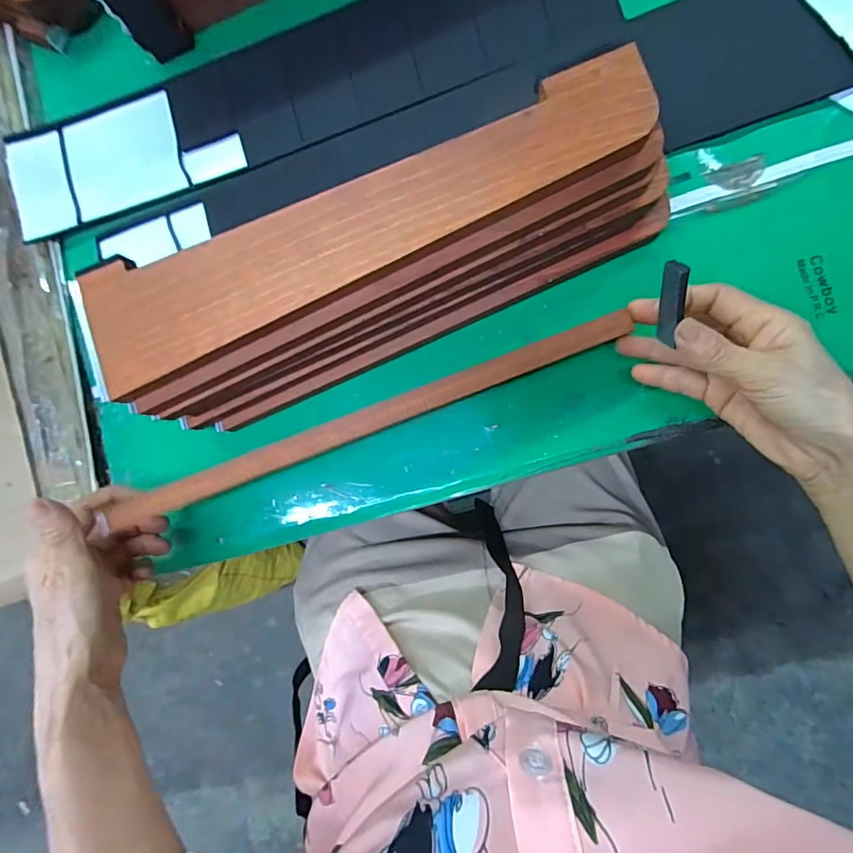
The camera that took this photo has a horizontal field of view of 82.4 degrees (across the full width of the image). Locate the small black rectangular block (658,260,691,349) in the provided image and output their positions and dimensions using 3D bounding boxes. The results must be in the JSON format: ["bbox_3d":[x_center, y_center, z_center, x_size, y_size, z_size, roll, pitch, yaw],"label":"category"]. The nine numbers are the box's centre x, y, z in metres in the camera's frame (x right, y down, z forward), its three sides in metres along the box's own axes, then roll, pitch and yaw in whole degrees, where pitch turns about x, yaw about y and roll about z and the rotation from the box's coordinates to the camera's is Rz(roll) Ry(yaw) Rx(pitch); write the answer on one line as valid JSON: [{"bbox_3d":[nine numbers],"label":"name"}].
[{"bbox_3d":[0.134,-0.068,0.264,0.007,0.017,0.043,-20,128,-9],"label":"small black rectangular block"}]

